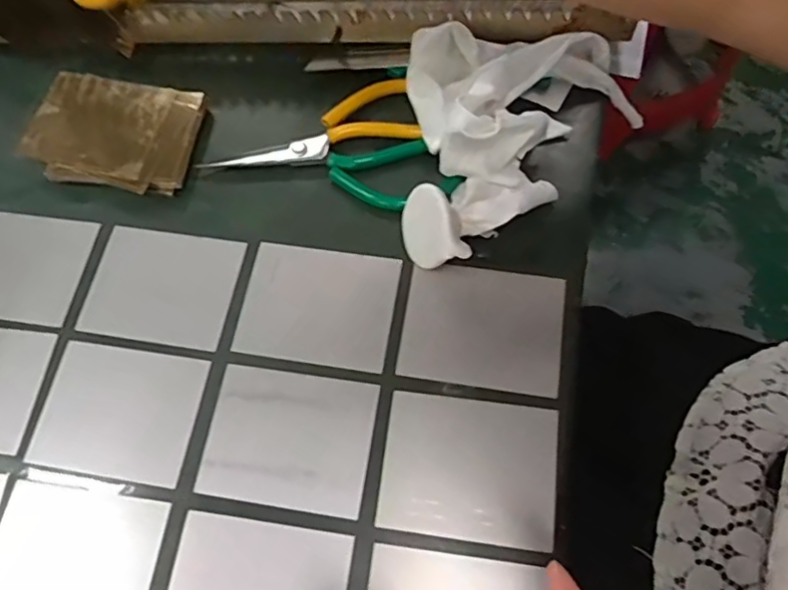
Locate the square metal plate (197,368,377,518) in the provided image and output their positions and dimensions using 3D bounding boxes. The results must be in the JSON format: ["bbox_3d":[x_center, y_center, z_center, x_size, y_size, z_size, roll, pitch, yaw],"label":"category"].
[{"bbox_3d":[-0.064,0.087,0.363,0.098,0.005,0.079,7,69,7],"label":"square metal plate"}]

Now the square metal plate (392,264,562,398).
[{"bbox_3d":[0.057,0.020,0.383,0.099,0.005,0.078,8,71,6],"label":"square metal plate"}]

